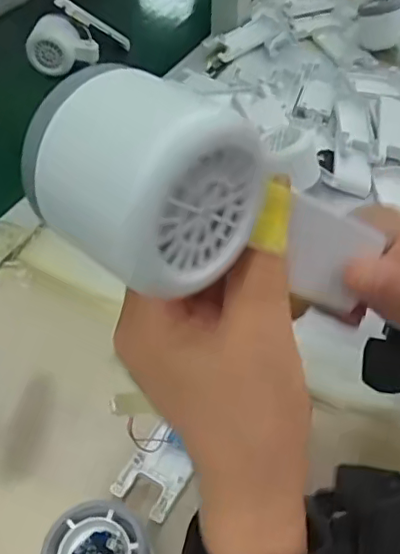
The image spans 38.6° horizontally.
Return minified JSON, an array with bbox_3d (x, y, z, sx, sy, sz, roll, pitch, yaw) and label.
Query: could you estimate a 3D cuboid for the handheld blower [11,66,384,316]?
[{"bbox_3d":[0.021,-0.021,0.201,0.157,0.052,0.051,17,34,-44],"label":"handheld blower"}]

